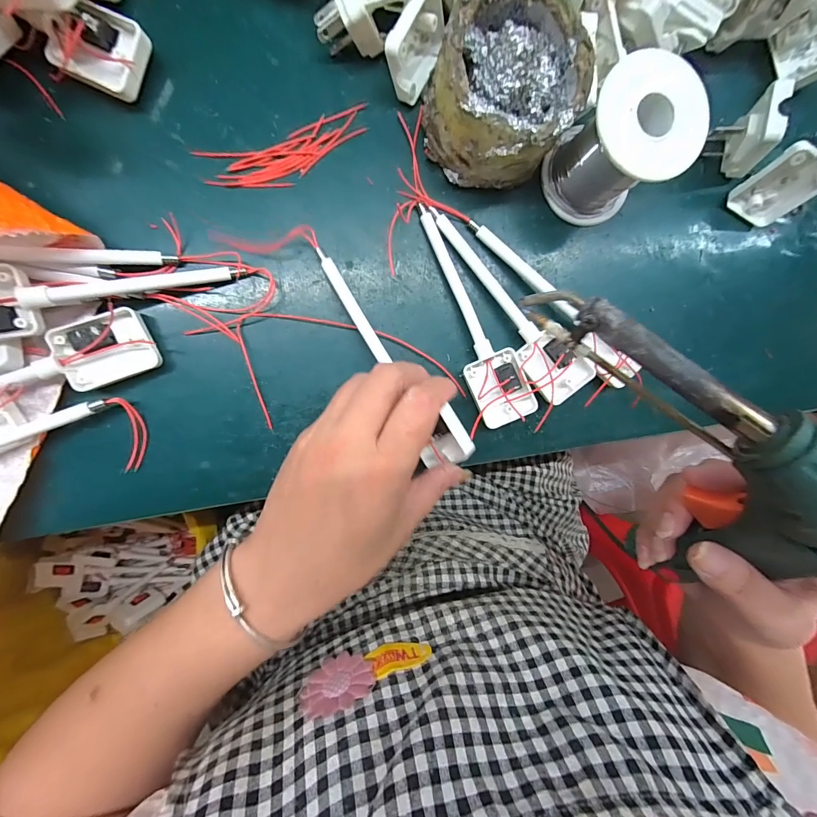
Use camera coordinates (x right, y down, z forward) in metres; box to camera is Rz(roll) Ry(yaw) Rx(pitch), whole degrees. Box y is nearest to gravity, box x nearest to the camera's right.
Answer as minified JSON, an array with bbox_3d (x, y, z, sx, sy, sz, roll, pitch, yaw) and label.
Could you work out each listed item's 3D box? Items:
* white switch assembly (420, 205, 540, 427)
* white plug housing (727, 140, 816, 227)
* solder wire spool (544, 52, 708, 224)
[{"bbox_3d":[0.046,-0.061,0.258,0.037,0.020,0.148,-20,95,-6],"label":"white switch assembly"},{"bbox_3d":[0.263,-0.158,0.266,0.040,0.051,0.017,29,71,-4],"label":"white plug housing"},{"bbox_3d":[0.128,-0.158,0.236,0.063,0.075,0.060,0,93,-8],"label":"solder wire spool"}]

